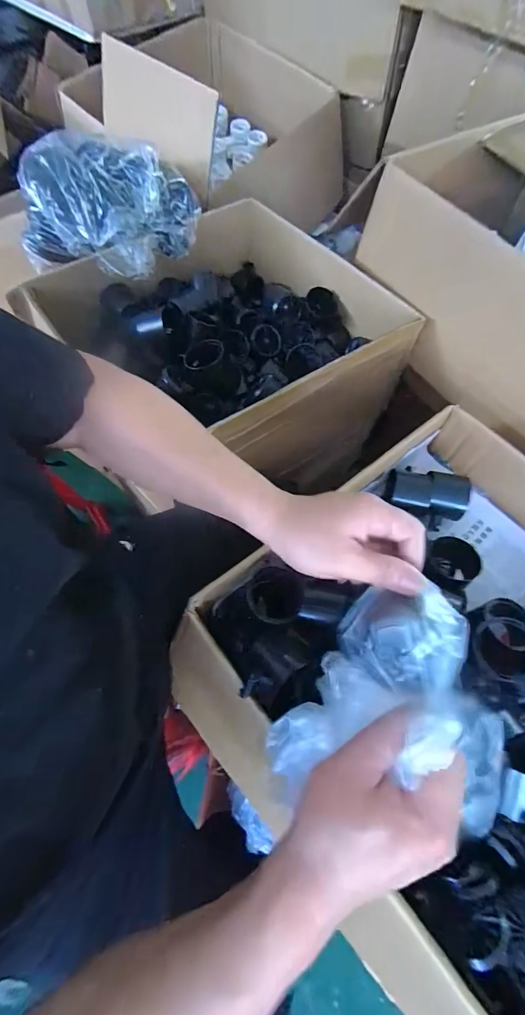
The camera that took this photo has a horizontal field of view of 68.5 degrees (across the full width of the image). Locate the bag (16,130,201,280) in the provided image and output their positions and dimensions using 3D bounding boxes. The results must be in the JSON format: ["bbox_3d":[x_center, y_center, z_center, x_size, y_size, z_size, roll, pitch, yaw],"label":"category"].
[{"bbox_3d":[-0.257,-0.479,0.622,0.261,0.119,0.182,11,64,4],"label":"bag"}]

